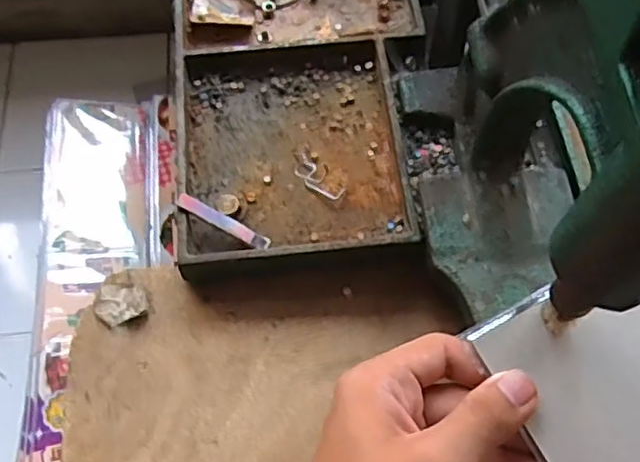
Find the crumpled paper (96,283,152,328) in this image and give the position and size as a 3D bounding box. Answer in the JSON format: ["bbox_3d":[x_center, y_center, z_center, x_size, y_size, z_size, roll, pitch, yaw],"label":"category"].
[{"bbox_3d":[-0.108,0.039,0.356,0.028,0.004,0.023,-4,64,-3],"label":"crumpled paper"}]

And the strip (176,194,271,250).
[{"bbox_3d":[-0.053,-0.005,0.361,0.055,0.004,0.009,29,66,-3],"label":"strip"}]

